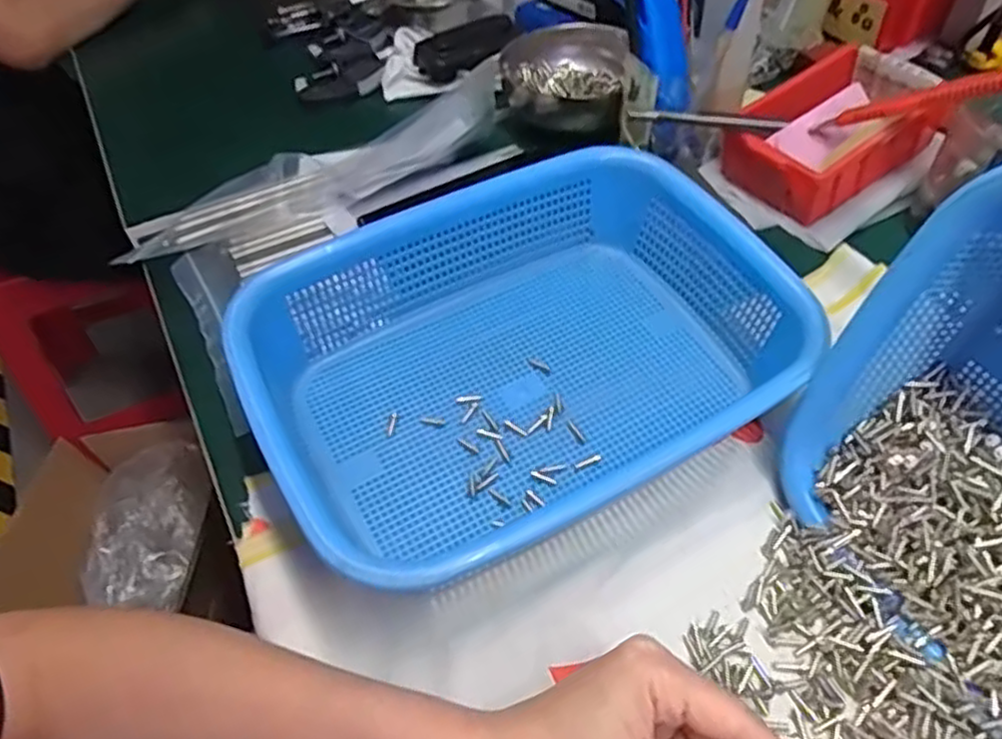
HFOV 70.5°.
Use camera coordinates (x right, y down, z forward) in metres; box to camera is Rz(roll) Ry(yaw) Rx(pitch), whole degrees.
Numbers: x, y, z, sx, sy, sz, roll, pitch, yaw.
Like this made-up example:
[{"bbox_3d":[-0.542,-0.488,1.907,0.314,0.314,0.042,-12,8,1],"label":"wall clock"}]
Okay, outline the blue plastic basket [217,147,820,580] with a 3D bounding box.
[{"bbox_3d":[0.022,-0.007,0.395,0.299,0.084,0.201,-24,51,-16],"label":"blue plastic basket"}]

